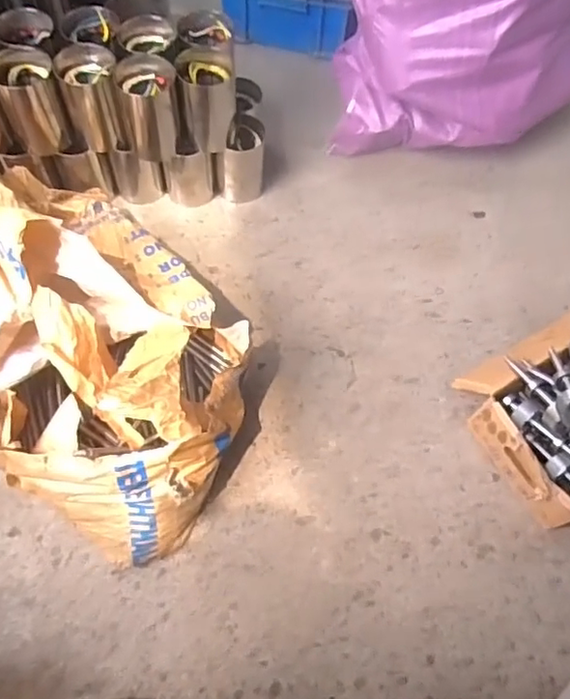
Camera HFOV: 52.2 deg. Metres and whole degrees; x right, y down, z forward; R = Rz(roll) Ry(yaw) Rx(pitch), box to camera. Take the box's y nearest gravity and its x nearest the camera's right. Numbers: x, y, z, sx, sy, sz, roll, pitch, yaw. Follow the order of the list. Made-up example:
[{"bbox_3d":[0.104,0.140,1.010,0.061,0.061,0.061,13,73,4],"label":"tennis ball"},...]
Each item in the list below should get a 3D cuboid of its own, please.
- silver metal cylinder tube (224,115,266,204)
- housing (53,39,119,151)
[{"bbox_3d":[-0.073,-0.340,1.049,0.074,0.137,0.078,1,64,-2],"label":"silver metal cylinder tube"},{"bbox_3d":[-0.305,-0.402,0.933,0.091,0.127,0.101,-15,65,-10],"label":"housing"}]

